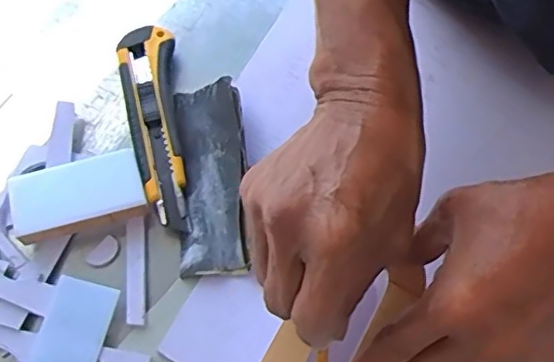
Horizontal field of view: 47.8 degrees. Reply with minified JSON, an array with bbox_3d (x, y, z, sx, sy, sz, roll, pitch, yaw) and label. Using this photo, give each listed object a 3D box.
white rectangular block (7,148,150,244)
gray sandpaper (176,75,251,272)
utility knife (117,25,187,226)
[{"bbox_3d":[-0.128,0.011,0.408,0.080,0.020,0.046,-14,67,-7],"label":"white rectangular block"},{"bbox_3d":[-0.044,-0.006,0.422,0.046,0.023,0.136,-4,66,-3],"label":"gray sandpaper"},{"bbox_3d":[-0.084,-0.043,0.441,0.036,0.019,0.147,-11,67,-6],"label":"utility knife"}]

